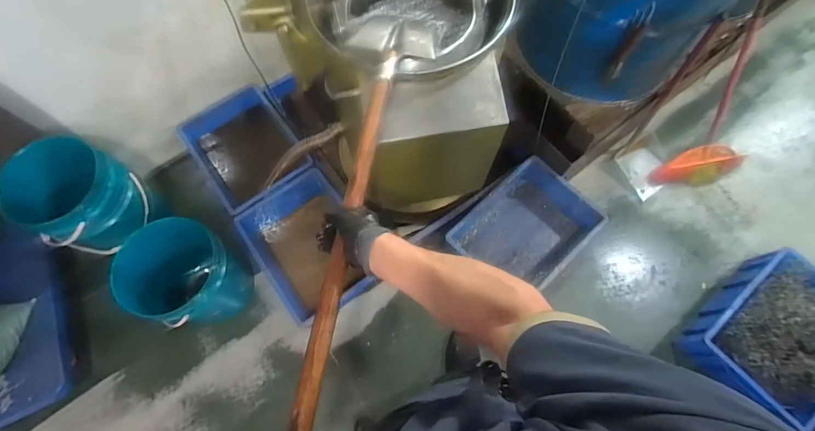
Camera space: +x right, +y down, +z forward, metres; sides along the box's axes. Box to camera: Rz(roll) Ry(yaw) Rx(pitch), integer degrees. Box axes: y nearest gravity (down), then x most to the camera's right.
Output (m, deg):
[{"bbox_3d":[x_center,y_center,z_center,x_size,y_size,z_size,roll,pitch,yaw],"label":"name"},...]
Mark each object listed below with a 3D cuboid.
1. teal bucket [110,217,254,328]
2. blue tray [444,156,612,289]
[{"bbox_3d":[-0.713,0.217,1.296,0.271,0.347,0.308,31,73,12],"label":"teal bucket"},{"bbox_3d":[0.418,0.065,1.433,0.464,0.187,0.367,-41,74,-14],"label":"blue tray"}]

